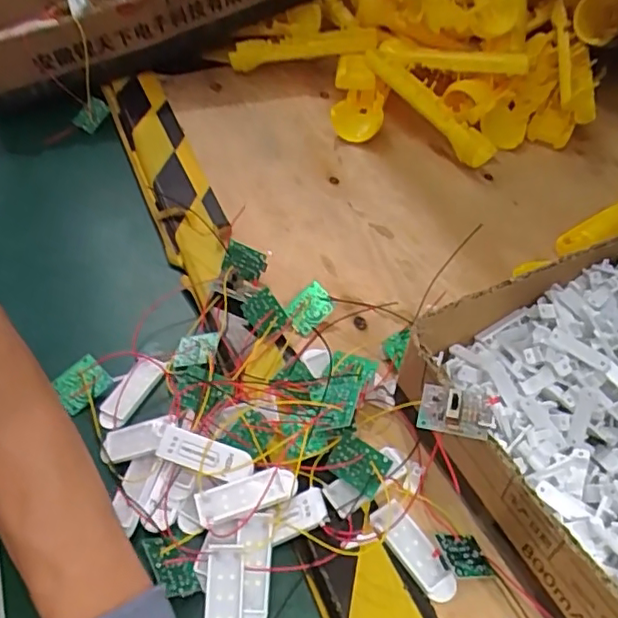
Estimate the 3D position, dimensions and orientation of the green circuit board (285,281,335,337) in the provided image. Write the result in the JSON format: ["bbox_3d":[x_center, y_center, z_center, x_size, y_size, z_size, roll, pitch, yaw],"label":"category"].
[{"bbox_3d":[0.001,0.001,0.436,0.035,0.028,0.004,-42,21,-17],"label":"green circuit board"}]

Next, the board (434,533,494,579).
[{"bbox_3d":[0.085,0.136,0.327,0.033,0.006,0.024,18,30,-34],"label":"board"}]

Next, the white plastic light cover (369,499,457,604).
[{"bbox_3d":[0.059,0.134,0.332,0.019,0.007,0.057,-26,55,-23],"label":"white plastic light cover"}]

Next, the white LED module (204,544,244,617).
[{"bbox_3d":[-0.045,0.157,0.318,0.020,0.006,0.057,0,66,-2],"label":"white LED module"}]

